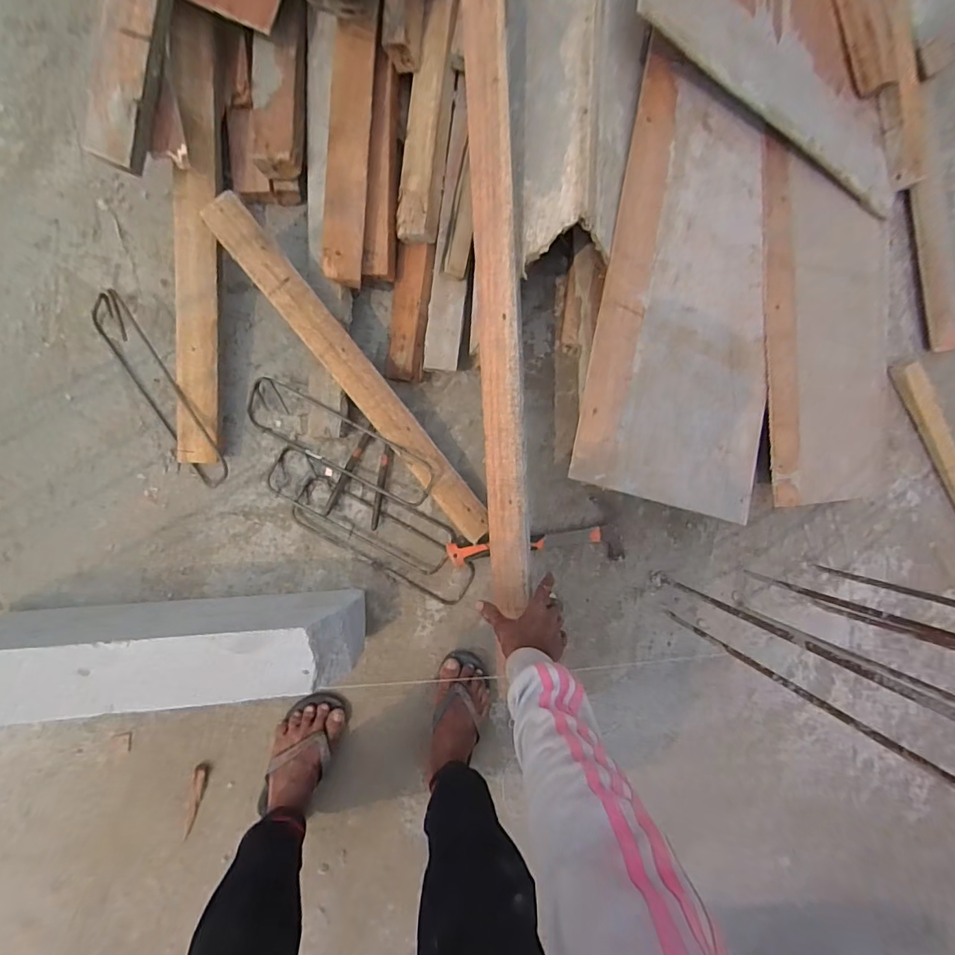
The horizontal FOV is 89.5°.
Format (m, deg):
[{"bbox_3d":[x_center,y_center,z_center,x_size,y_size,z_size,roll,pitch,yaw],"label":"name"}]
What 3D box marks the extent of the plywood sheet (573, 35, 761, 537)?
[{"bbox_3d":[0.354,-0.278,0.767,0.359,0.015,0.639,14,86,-24],"label":"plywood sheet"}]

